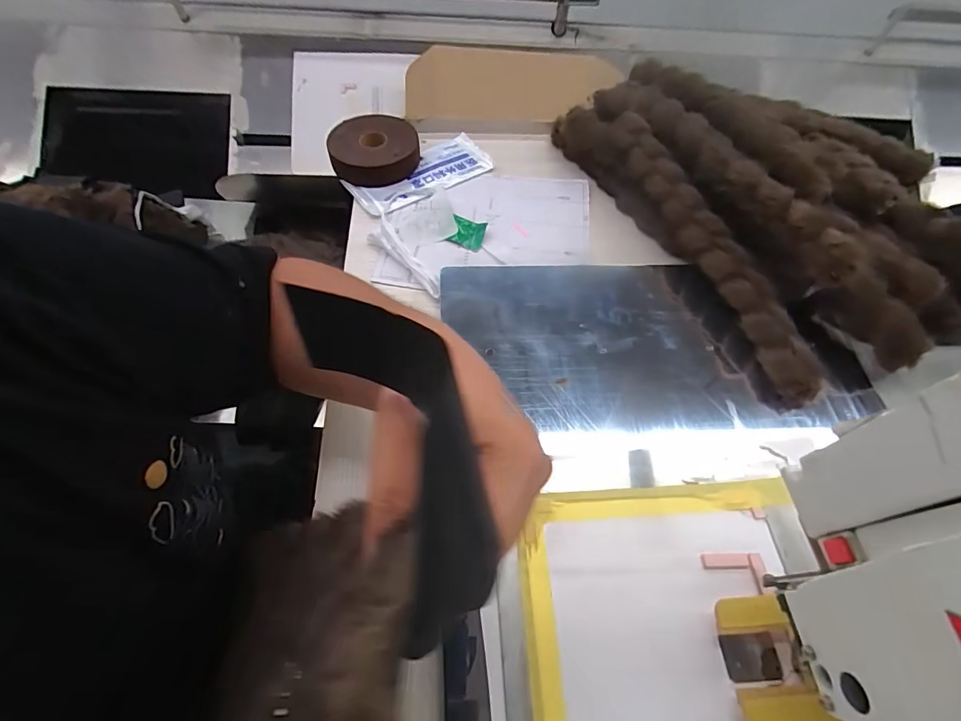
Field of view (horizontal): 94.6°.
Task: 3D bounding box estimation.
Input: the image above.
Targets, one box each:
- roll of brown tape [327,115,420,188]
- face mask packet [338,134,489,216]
[{"bbox_3d":[-0.153,-0.308,0.648,0.124,0.035,0.133,-5,60,-6],"label":"roll of brown tape"},{"bbox_3d":[-0.081,-0.271,0.645,0.210,0.008,0.090,-33,66,-20],"label":"face mask packet"}]

